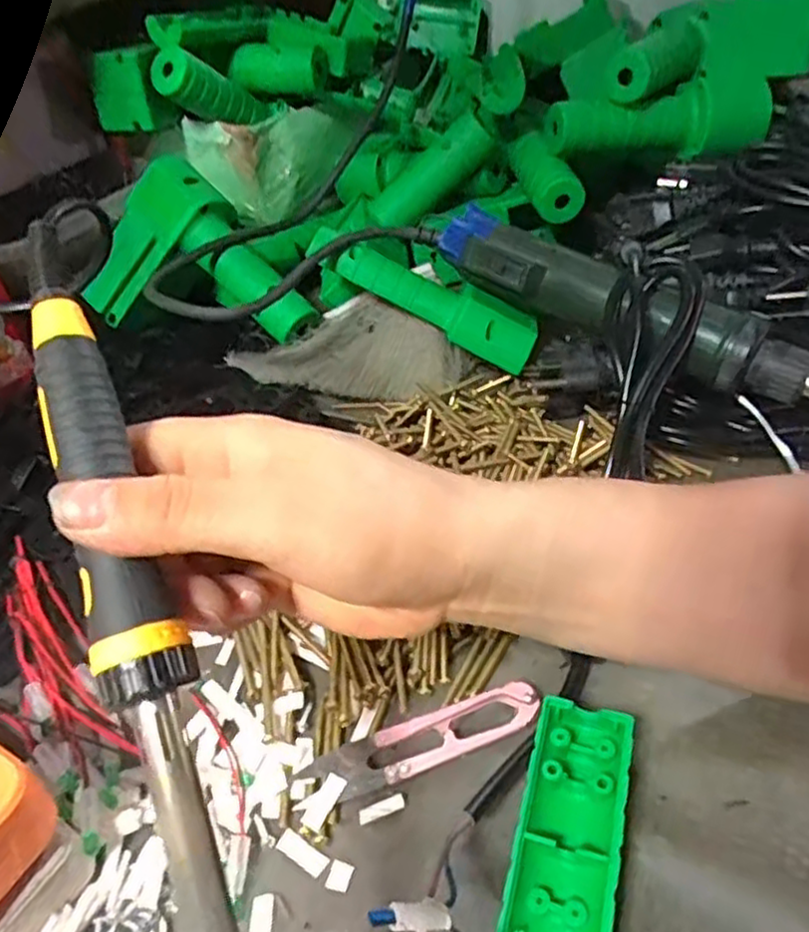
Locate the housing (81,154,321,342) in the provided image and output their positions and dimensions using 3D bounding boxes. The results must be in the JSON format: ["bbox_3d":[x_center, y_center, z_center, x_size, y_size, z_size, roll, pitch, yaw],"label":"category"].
[{"bbox_3d":[-0.136,-0.144,0.483,0.161,0.090,0.081,6,45,12],"label":"housing"}]

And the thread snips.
[{"bbox_3d":[0.009,0.110,0.288,0.097,0.007,0.021,-18,45,-13],"label":"thread snips"}]

